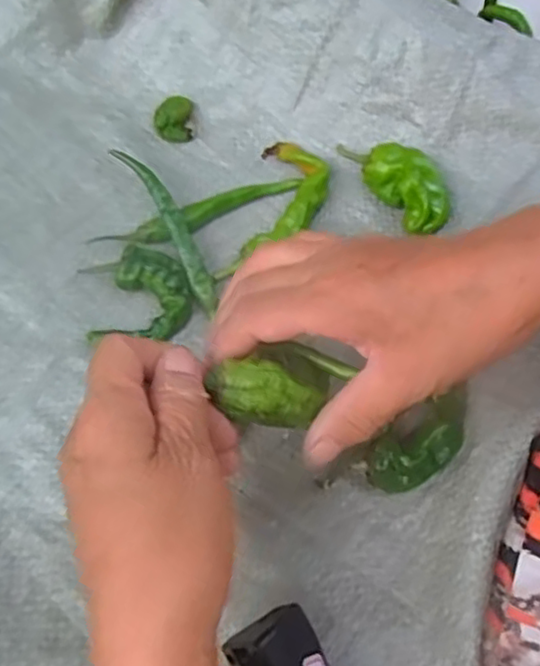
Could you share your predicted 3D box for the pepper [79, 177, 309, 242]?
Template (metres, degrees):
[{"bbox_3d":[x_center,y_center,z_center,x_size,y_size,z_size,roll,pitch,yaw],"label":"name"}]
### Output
[{"bbox_3d":[-0.044,-0.076,0.418,0.133,0.011,0.020,-21,66,-12],"label":"pepper"}]

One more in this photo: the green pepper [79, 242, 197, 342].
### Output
[{"bbox_3d":[-0.077,-0.026,0.385,0.059,0.020,0.062,1,63,-2],"label":"green pepper"}]

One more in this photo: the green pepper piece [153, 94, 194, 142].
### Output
[{"bbox_3d":[-0.064,-0.144,0.445,0.024,0.015,0.030,-1,63,-3],"label":"green pepper piece"}]

